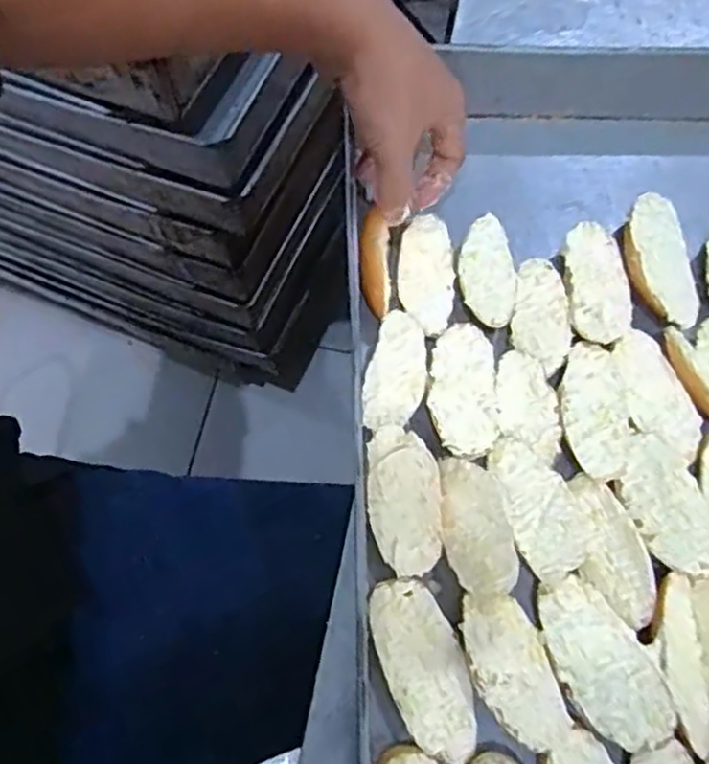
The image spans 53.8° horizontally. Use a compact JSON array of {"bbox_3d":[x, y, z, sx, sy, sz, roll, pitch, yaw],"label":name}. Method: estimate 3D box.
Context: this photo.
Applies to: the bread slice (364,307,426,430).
[{"bbox_3d":[0.026,-0.006,0.426,0.034,0.010,0.075,15,67,5],"label":"bread slice"}]

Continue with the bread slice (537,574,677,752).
[{"bbox_3d":[0.128,0.143,0.361,0.044,0.009,0.085,-17,68,-8],"label":"bread slice"}]

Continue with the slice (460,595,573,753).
[{"bbox_3d":[0.082,0.149,0.362,0.041,0.008,0.076,-16,68,-8],"label":"slice"}]

